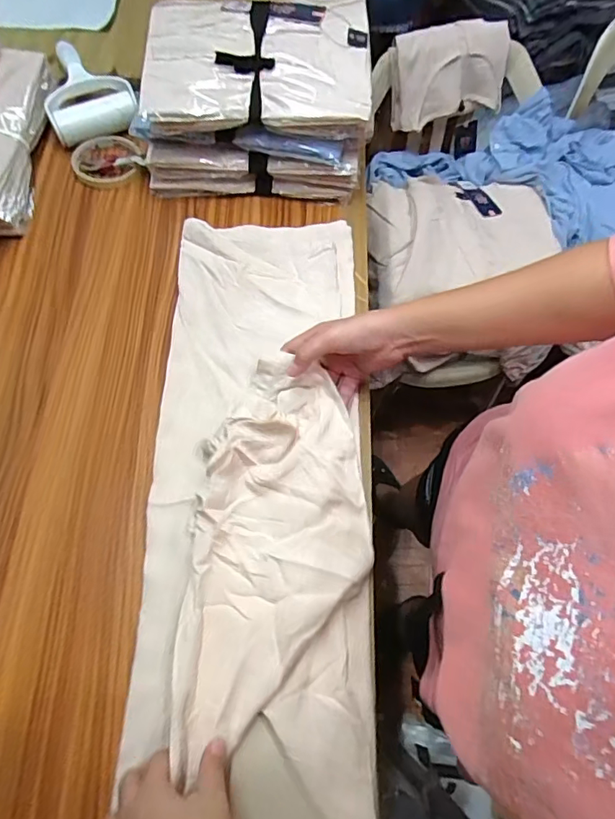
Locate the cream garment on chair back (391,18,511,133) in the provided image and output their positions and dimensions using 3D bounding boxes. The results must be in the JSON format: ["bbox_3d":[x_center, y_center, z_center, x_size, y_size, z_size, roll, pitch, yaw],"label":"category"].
[{"bbox_3d":[0.264,-0.624,0.922,0.220,0.138,0.095,-13,68,-6],"label":"cream garment on chair back"}]

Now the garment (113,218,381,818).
[{"bbox_3d":[-0.045,0.065,0.473,0.213,0.053,0.626,1,68,2],"label":"garment"}]

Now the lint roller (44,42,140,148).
[{"bbox_3d":[-0.300,-0.438,0.669,0.111,0.043,0.175,-20,69,-9],"label":"lint roller"}]

